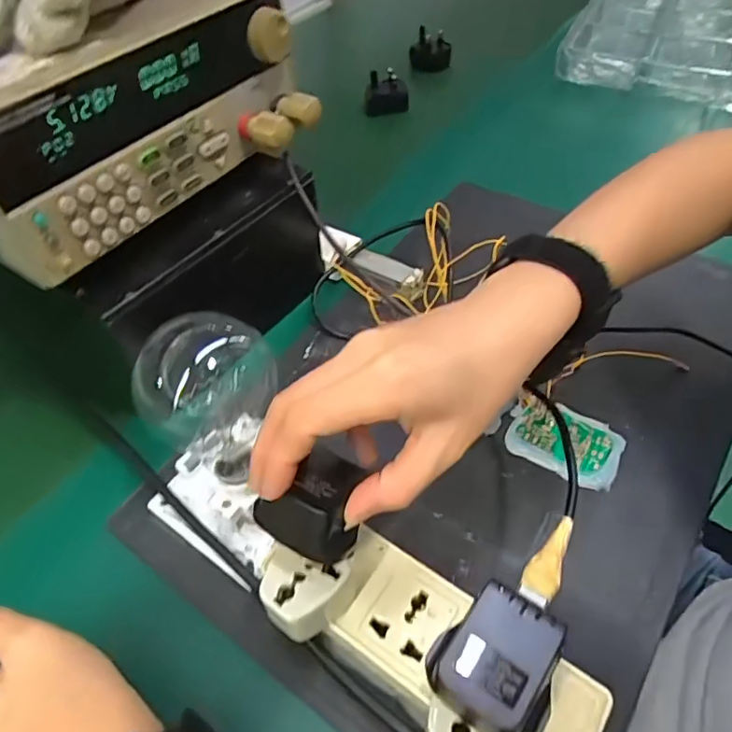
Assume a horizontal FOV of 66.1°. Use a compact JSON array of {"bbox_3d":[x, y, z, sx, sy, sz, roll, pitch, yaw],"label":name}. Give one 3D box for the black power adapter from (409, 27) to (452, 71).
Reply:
[{"bbox_3d":[0.088,-0.432,0.768,0.055,0.043,0.047,7,50,9],"label":"black power adapter"}]

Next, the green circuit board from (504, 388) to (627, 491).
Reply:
[{"bbox_3d":[0.127,0.048,0.363,0.070,0.007,0.046,23,54,22],"label":"green circuit board"}]

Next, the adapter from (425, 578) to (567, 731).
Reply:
[{"bbox_3d":[0.050,0.114,0.218,0.045,0.023,0.050,26,55,24],"label":"adapter"}]

